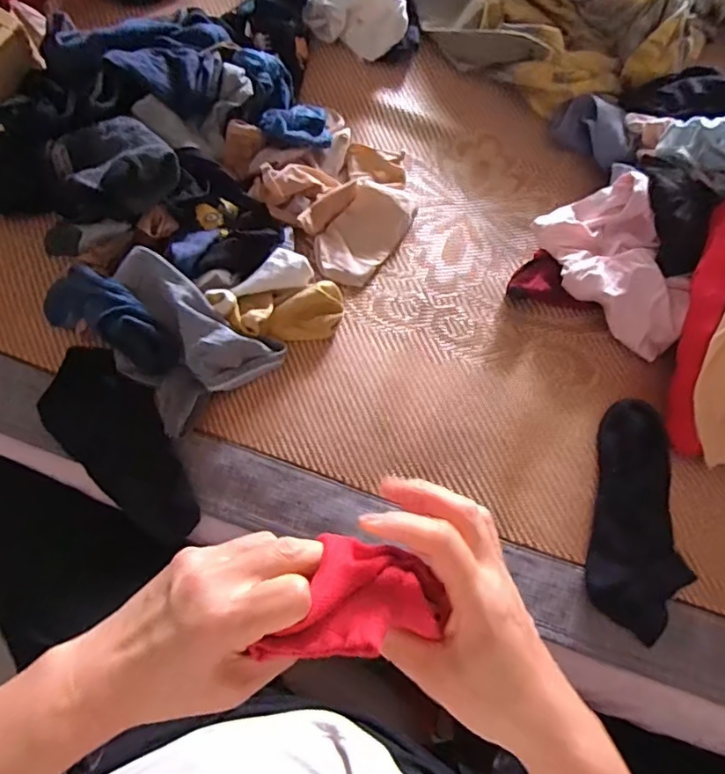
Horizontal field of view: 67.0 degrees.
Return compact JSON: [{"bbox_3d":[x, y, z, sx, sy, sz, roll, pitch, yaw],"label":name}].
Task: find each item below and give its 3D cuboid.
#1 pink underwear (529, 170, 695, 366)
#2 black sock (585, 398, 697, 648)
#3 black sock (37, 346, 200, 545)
[{"bbox_3d":[0.259,-0.120,0.556,0.117,0.050,0.182,-25,74,-10],"label":"pink underwear"},{"bbox_3d":[0.251,0.116,0.495,0.081,0.021,0.198,11,70,0],"label":"black sock"},{"bbox_3d":[-0.218,0.052,0.506,0.087,0.027,0.191,-40,78,-16],"label":"black sock"}]

